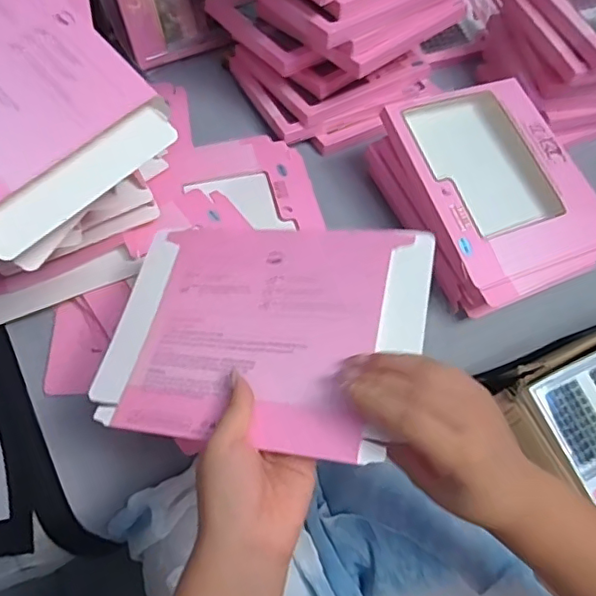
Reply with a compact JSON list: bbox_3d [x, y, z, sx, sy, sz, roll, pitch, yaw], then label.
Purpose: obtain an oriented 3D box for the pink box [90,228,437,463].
[{"bbox_3d":[-0.027,0.019,0.416,0.228,0.008,0.176,4,59,20],"label":"pink box"}]

